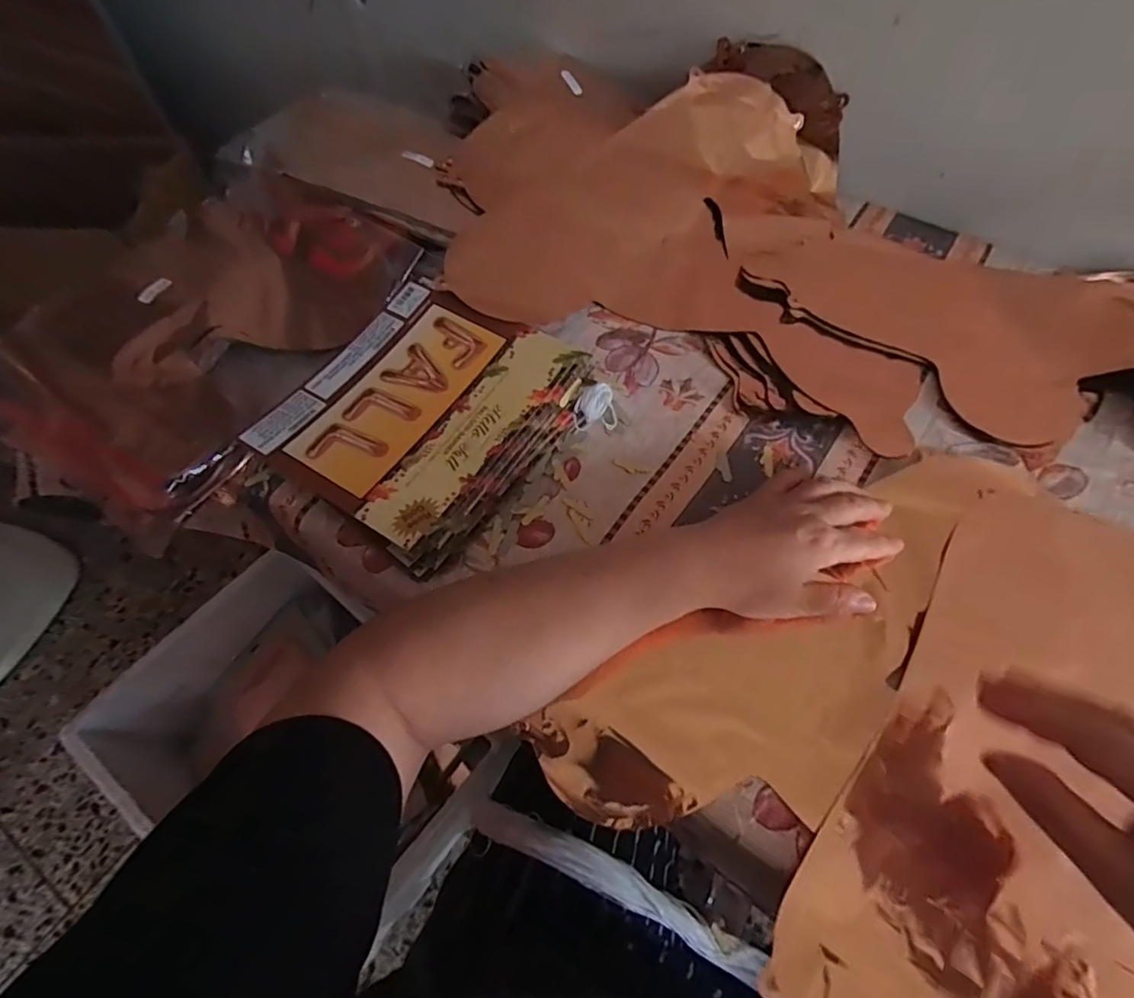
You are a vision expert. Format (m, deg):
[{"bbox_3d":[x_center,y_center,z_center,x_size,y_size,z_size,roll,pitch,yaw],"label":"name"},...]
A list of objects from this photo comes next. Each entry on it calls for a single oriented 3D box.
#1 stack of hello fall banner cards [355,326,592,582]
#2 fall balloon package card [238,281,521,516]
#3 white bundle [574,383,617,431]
[{"bbox_3d":[-0.057,-0.038,0.407,0.068,0.033,0.203,28,65,16],"label":"stack of hello fall banner cards"},{"bbox_3d":[-0.135,-0.089,0.423,0.110,0.011,0.193,27,65,15],"label":"fall balloon package card"},{"bbox_3d":[0.022,-0.072,0.434,0.032,0.027,0.027,-2,61,0],"label":"white bundle"}]

